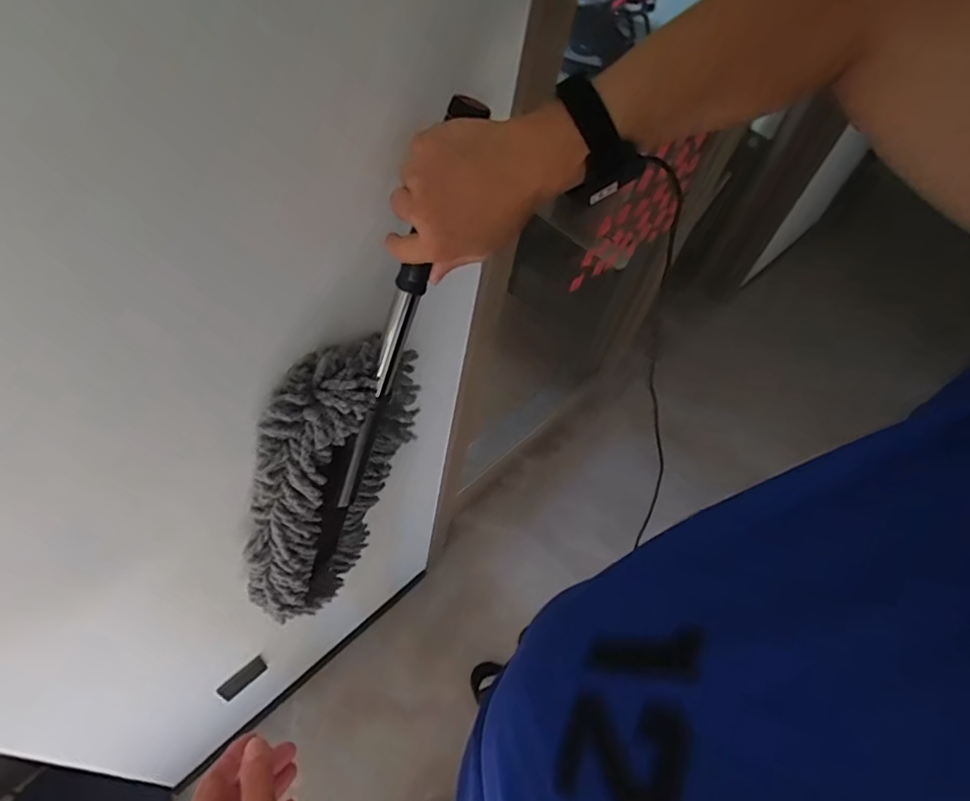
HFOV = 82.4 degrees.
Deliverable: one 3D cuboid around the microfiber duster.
[{"bbox_3d":[-0.150,0.032,0.624,0.197,0.702,0.071,-14,52,-37],"label":"microfiber duster"}]

